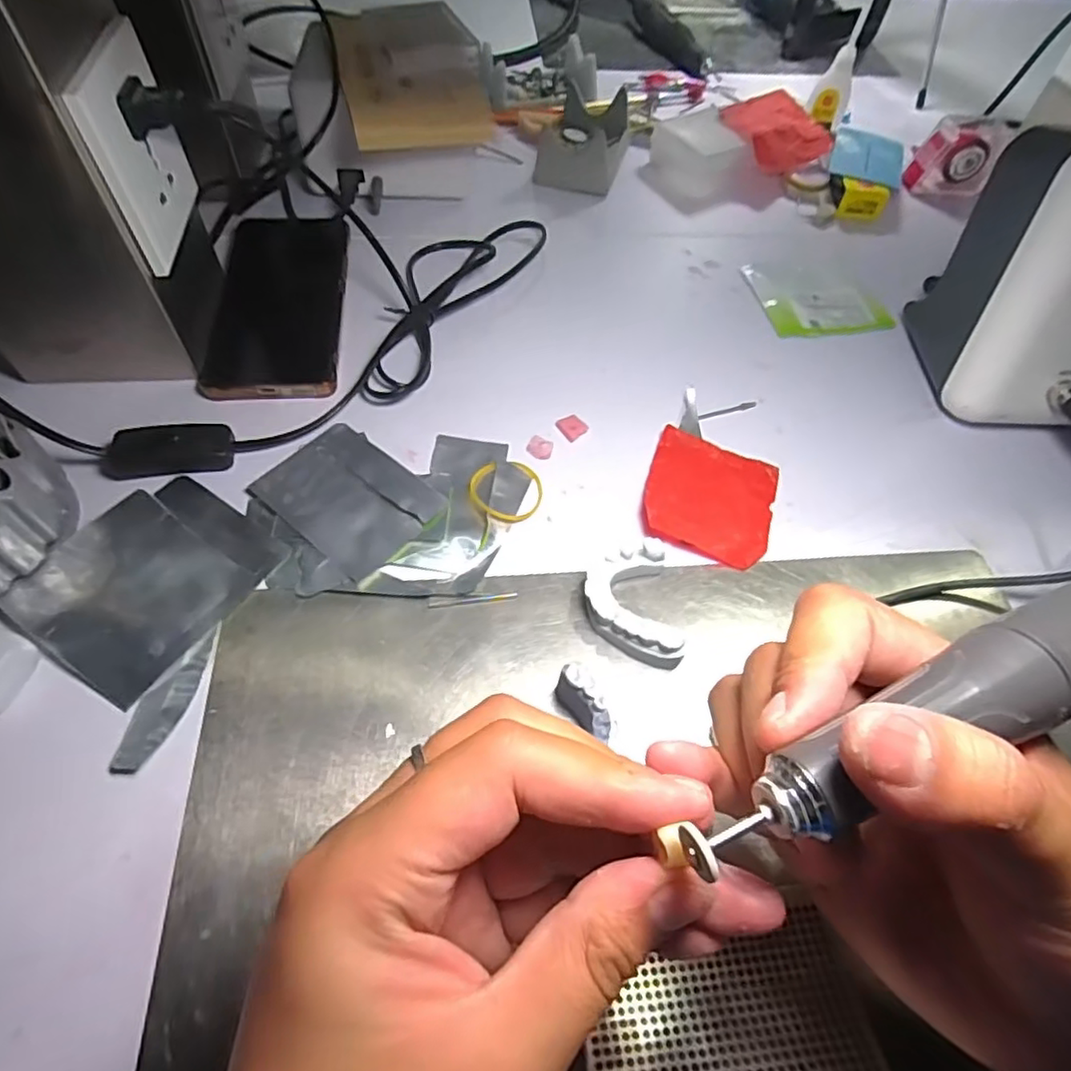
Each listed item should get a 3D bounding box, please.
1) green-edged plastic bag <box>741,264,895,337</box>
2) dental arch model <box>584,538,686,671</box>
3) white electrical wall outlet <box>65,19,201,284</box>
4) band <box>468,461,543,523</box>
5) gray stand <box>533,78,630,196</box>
[{"bbox_3d":[0.208,-0.179,0.468,0.086,0.004,0.084,-6,58,-8],"label":"green-edged plastic bag"},{"bbox_3d":[0.046,0.031,0.308,0.042,0.019,0.067,-1,58,-5],"label":"dental arch model"},{"bbox_3d":[-0.201,-0.196,0.321,0.011,0.083,0.085,-3,58,-6],"label":"white electrical wall outlet"},{"bbox_3d":[-0.016,-0.026,0.349,0.040,0.005,0.042,-2,58,-5],"label":"band"},{"bbox_3d":[0.043,-0.340,0.537,0.063,0.037,0.103,14,58,5],"label":"gray stand"}]

